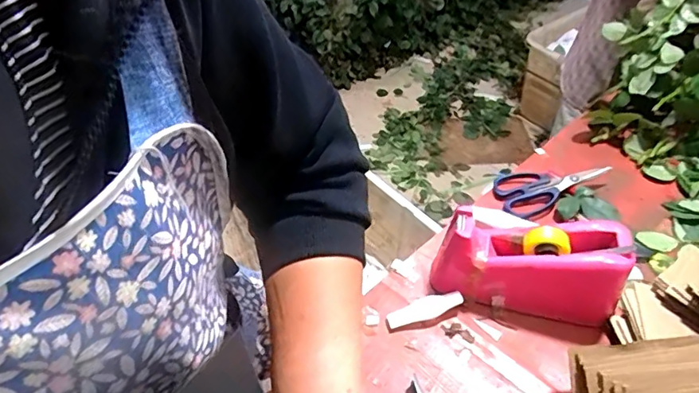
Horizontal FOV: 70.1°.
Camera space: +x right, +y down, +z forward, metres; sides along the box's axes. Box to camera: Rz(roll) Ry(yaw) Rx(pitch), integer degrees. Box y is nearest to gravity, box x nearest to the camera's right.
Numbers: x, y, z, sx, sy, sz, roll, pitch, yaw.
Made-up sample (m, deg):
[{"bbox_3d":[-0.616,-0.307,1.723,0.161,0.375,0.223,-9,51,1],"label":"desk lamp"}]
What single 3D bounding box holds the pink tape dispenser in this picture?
[{"bbox_3d":[0.199,0.079,0.575,0.198,0.111,0.066,5,46,9],"label":"pink tape dispenser"}]

